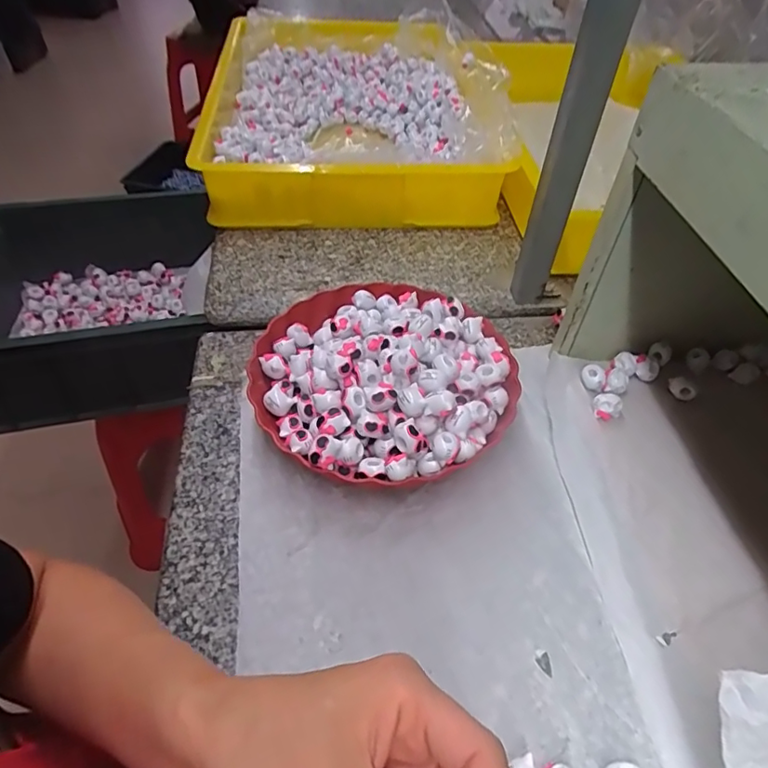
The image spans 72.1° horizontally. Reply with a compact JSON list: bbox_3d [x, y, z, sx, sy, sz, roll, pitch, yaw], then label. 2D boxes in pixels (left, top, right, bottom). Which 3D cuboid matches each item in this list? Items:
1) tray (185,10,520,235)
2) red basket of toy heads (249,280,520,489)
[{"bbox_3d":[-0.061,-0.481,0.882,0.418,0.117,0.656,-3,49,-6],"label":"tray"},{"bbox_3d":[0.001,-0.011,0.494,0.231,0.080,0.235,2,48,-2],"label":"red basket of toy heads"}]

